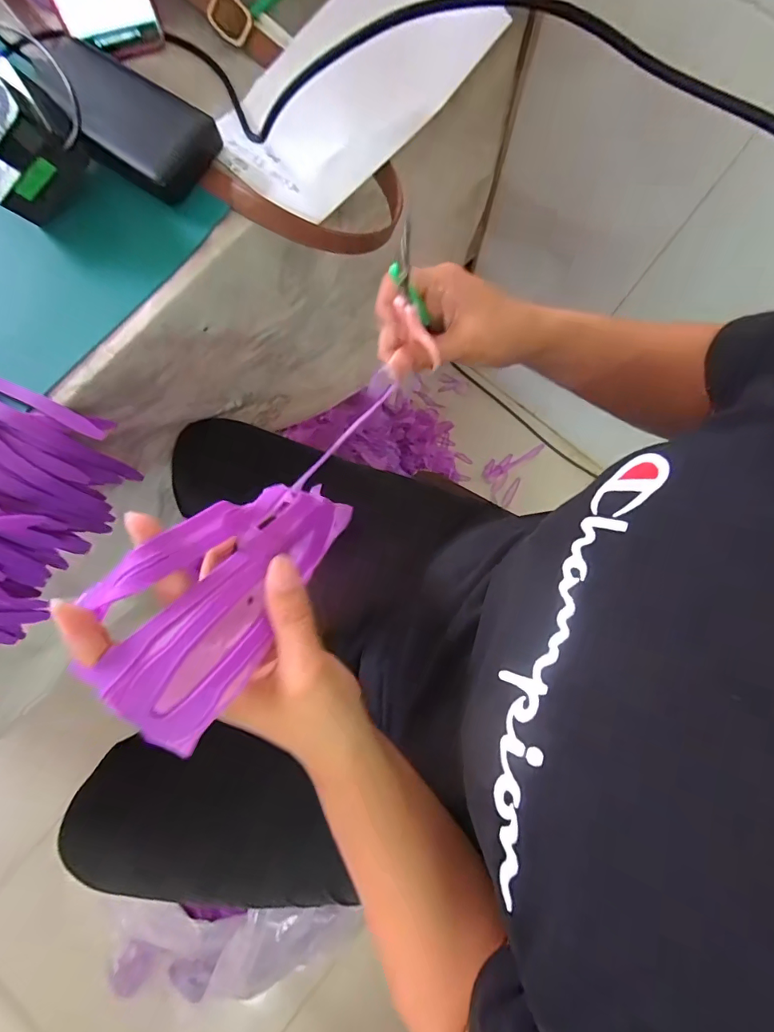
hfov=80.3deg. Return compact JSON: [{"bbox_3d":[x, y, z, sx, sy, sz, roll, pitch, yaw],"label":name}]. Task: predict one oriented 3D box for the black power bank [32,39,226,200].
[{"bbox_3d":[-0.205,-0.310,0.359,0.149,0.029,0.068,36,81,6],"label":"black power bank"}]

